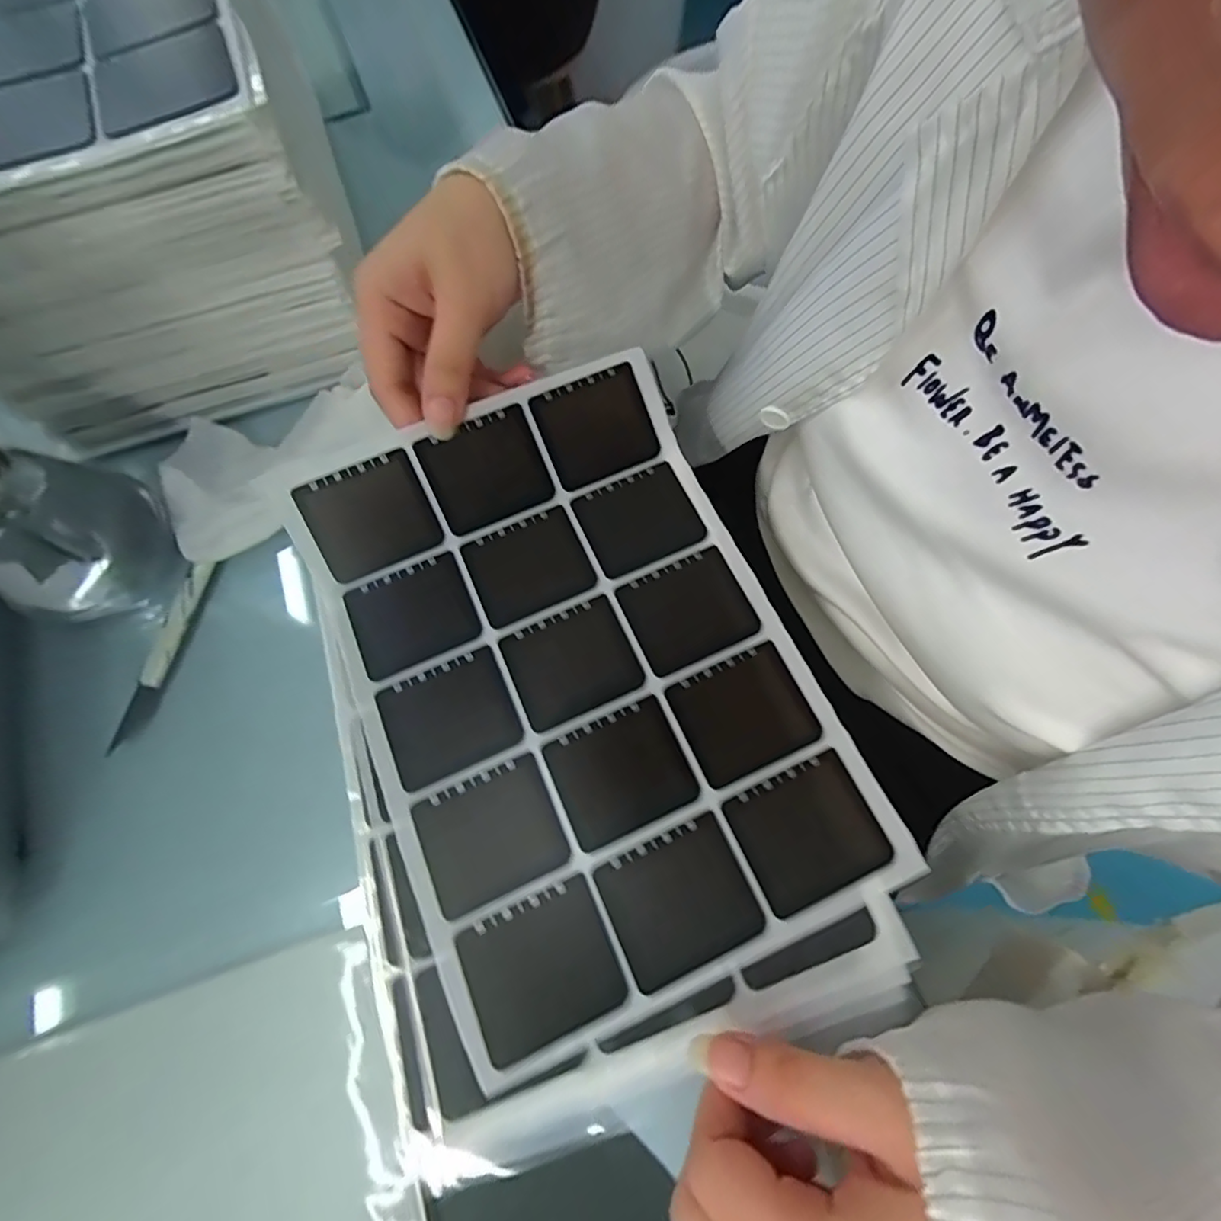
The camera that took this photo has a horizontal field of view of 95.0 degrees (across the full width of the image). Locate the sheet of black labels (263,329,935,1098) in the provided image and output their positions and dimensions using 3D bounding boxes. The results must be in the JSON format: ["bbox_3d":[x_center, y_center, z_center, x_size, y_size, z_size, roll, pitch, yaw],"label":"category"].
[{"bbox_3d":[-0.015,0.022,0.244,0.186,0.038,0.260,-23,69,-10],"label":"sheet of black labels"}]

